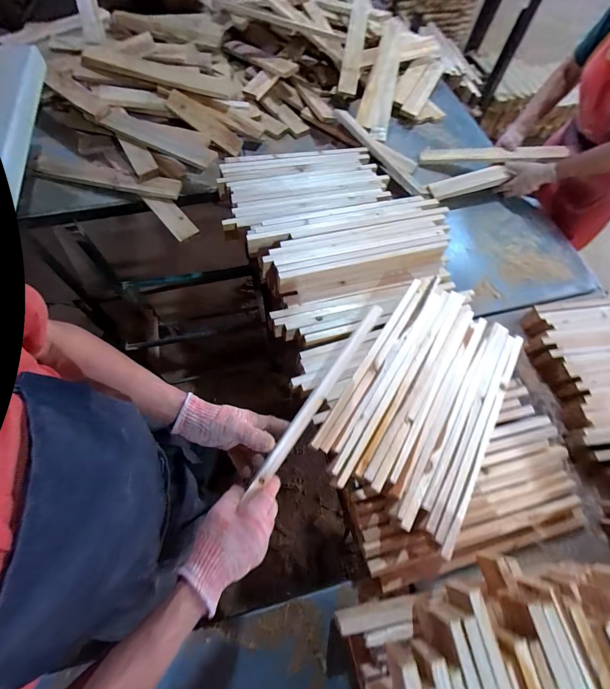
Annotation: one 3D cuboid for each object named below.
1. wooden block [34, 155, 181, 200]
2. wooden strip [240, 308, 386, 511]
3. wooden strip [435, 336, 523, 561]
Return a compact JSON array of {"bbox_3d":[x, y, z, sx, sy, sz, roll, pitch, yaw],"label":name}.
[{"bbox_3d":[-0.647,-0.539,1.030,0.513,0.021,0.083,13,66,7],"label":"wooden block"},{"bbox_3d":[0.025,0.078,0.520,0.017,0.025,0.360,33,75,11],"label":"wooden strip"},{"bbox_3d":[0.375,0.178,0.663,0.027,0.029,0.505,30,68,10],"label":"wooden strip"}]

